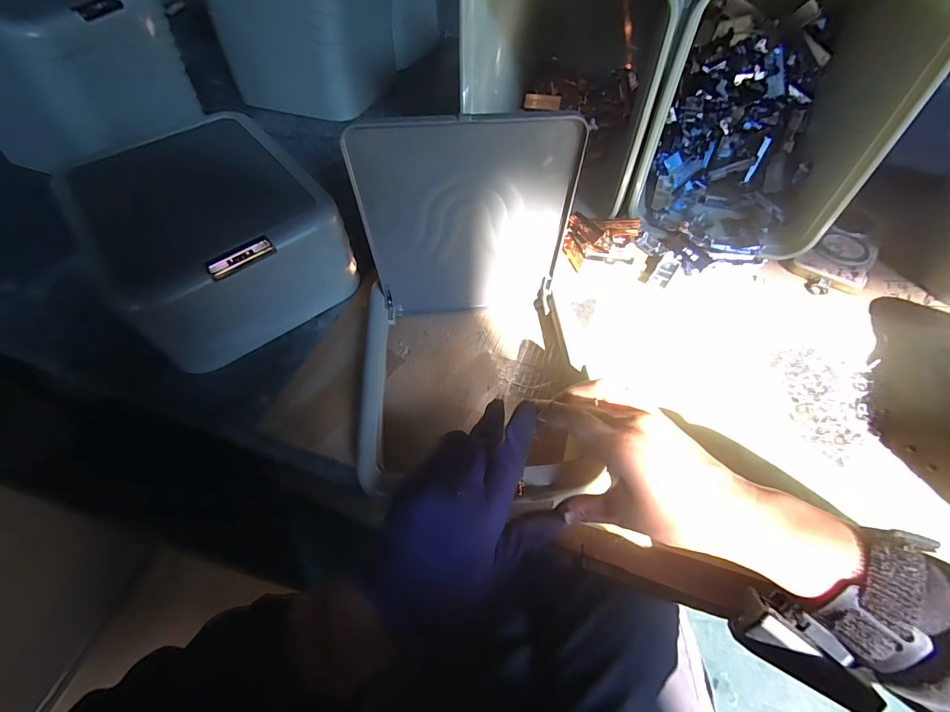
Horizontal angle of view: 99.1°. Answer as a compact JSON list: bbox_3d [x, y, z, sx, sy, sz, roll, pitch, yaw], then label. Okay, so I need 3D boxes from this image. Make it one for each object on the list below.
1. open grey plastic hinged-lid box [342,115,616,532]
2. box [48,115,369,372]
[{"bbox_3d":[-0.007,-0.032,0.315,0.192,0.210,0.226,-5,55,-1],"label":"open grey plastic hinged-lid box"},{"bbox_3d":[-0.280,-0.130,0.445,0.210,0.129,0.231,-35,61,-21],"label":"box"}]

